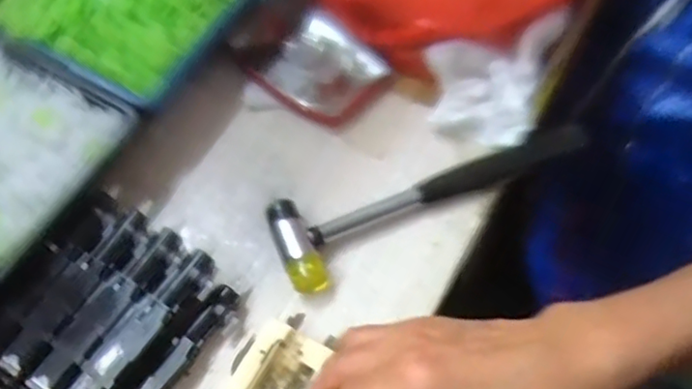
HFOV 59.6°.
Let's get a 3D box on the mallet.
[{"bbox_3d":[0.063,-0.006,0.421,0.236,0.024,0.061,-23,63,-12],"label":"mallet"}]

